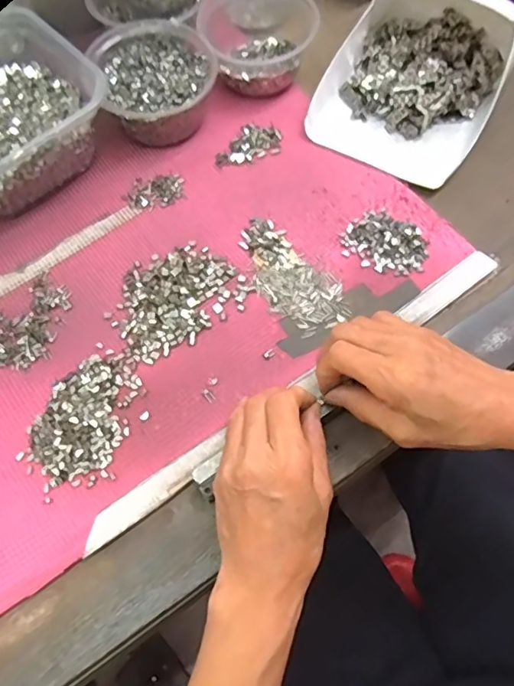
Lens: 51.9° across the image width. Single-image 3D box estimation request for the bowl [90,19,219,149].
[{"bbox_3d":[-0.093,-0.243,0.500,0.104,0.056,0.116,-18,66,-7],"label":"bowl"}]

